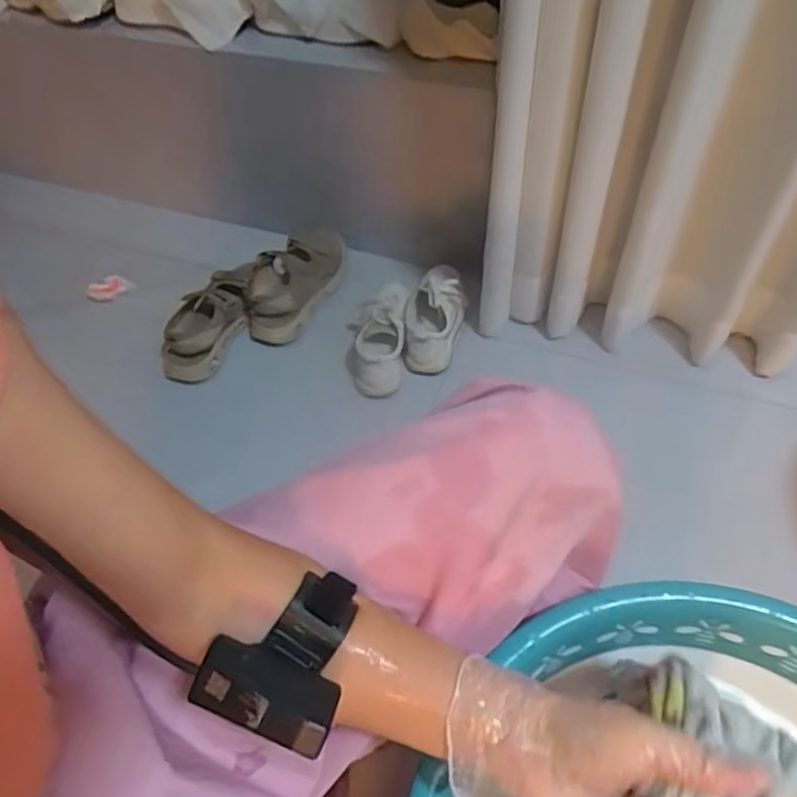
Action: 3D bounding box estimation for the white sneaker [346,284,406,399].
[{"bbox_3d":[-0.037,-0.098,1.041,0.094,0.090,0.178,-1,54,4],"label":"white sneaker"}]

